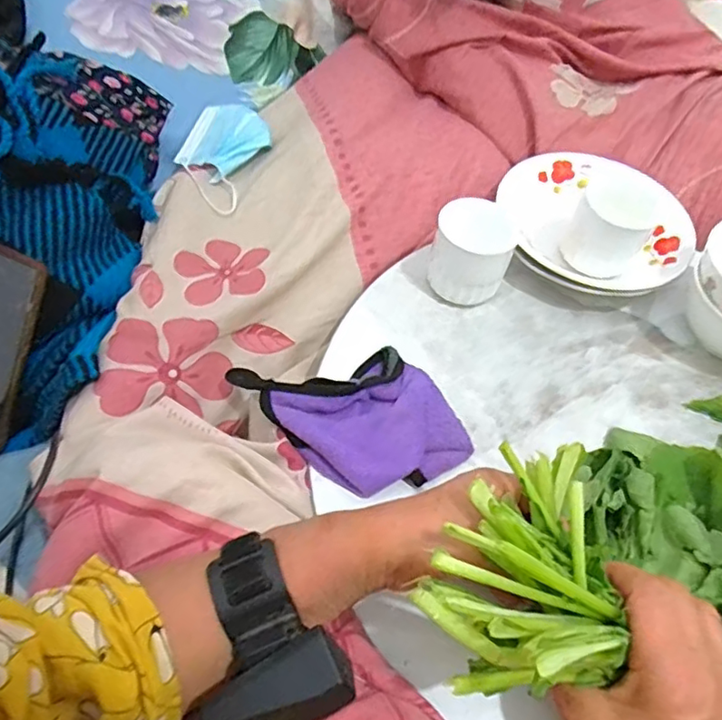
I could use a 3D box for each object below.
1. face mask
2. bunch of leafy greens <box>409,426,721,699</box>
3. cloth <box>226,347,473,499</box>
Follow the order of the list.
[{"bbox_3d":[-0.138,-0.200,0.576,0.084,0.022,0.145,17,58,6],"label":"face mask"},{"bbox_3d":[0.205,0.143,0.317,0.296,0.123,0.229,32,61,15],"label":"bunch of leafy greens"},{"bbox_3d":[-0.005,0.033,0.432,0.112,0.023,0.147,-29,64,-21],"label":"cloth"}]

